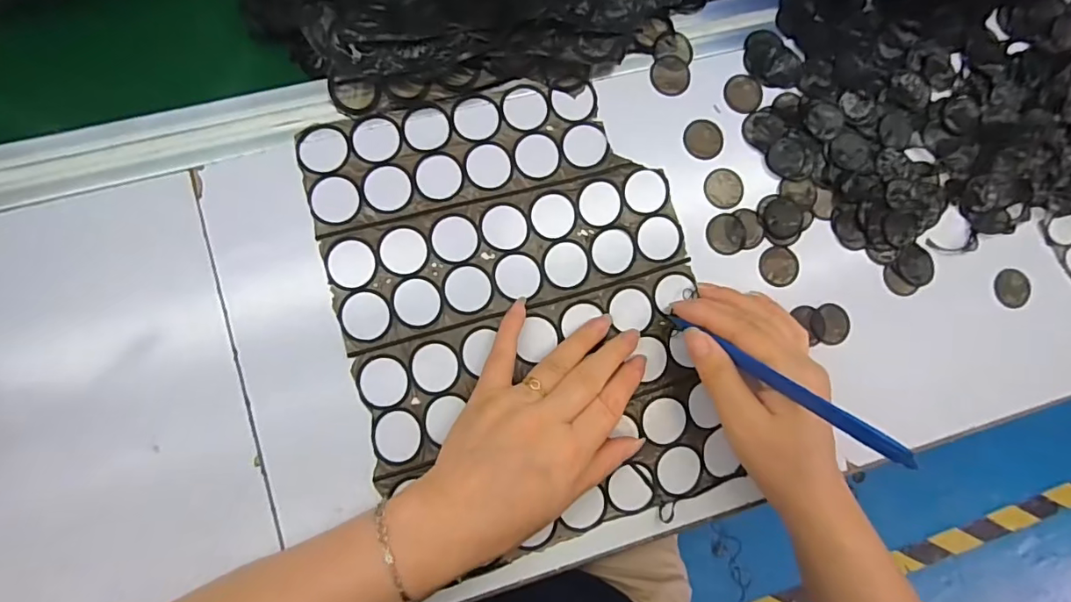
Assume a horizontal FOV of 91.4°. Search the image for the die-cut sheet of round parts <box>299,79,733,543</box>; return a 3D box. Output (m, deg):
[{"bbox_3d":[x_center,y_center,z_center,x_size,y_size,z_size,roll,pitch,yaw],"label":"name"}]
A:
[{"bbox_3d":[-0.008,0.004,0.337,0.221,0.008,0.283,-15,86,-6],"label":"die-cut sheet of round parts"}]

